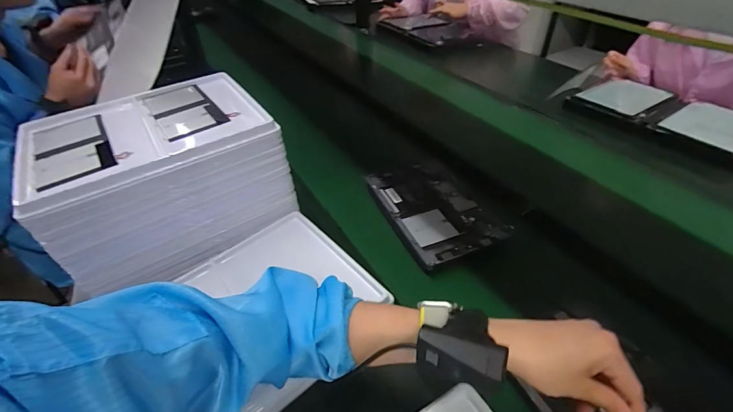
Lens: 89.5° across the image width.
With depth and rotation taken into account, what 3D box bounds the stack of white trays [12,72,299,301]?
[{"bbox_3d":[-0.319,-0.056,0.600,0.314,0.167,0.241,-25,46,-24],"label":"stack of white trays"}]

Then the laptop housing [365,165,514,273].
[{"bbox_3d":[0.118,-0.004,0.671,0.170,0.010,0.248,-18,43,-17],"label":"laptop housing"}]

